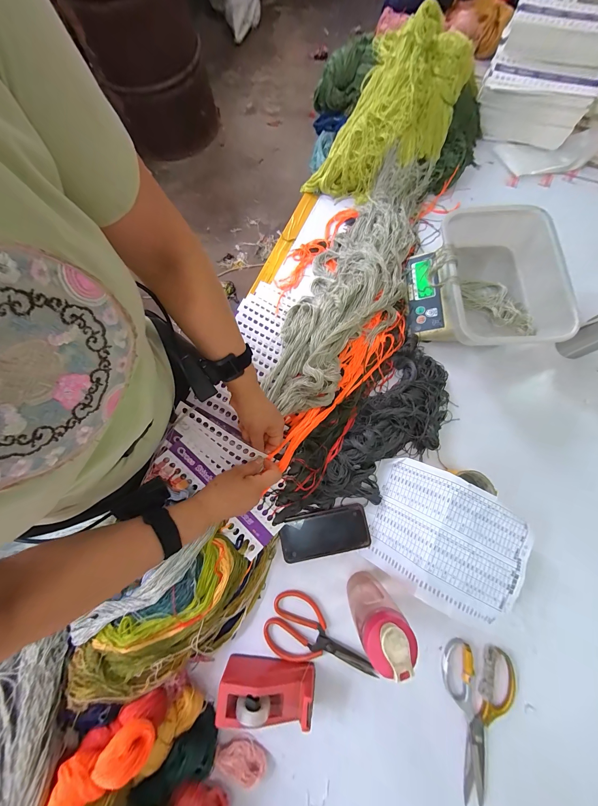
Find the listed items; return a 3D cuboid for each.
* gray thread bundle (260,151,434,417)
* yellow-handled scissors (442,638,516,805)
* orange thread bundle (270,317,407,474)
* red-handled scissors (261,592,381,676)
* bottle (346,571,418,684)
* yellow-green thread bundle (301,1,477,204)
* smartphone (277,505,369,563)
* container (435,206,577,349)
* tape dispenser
[{"bbox_3d":[0.126,-0.263,0.607,0.205,0.068,0.674,28,78,7],"label":"gray thread bundle"},{"bbox_3d":[0.297,0.528,0.456,0.117,0.013,0.217,10,77,3],"label":"yellow-handled scissors"},{"bbox_3d":[0.084,-0.037,0.552,0.078,0.045,0.390,39,77,8],"label":"orange thread bundle"},{"bbox_3d":[0.034,0.430,0.488,0.200,0.009,0.101,33,79,8],"label":"red-handled scissors"},{"bbox_3d":[0.114,0.319,0.416,0.061,0.199,0.056,0,76,0],"label":"bottle"},{"bbox_3d":[0.208,-0.686,0.652,0.451,0.107,0.277,-45,80,13],"label":"yellow-green thread bundle"},{"bbox_3d":[0.048,0.250,0.524,0.167,0.018,0.078,-11,77,-2],"label":"smartphone"},{"bbox_3d":[0.378,-0.234,0.536,0.222,0.083,0.267,4,76,1],"label":"container"},{"bbox_3d":[-0.051,0.470,0.444,0.148,0.070,0.057,4,76,1],"label":"tape dispenser"}]

